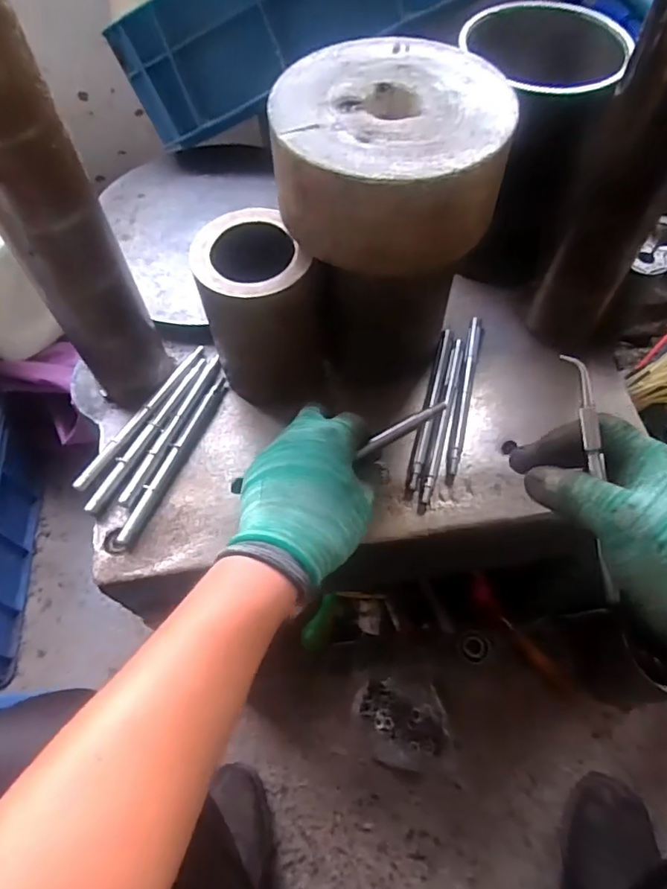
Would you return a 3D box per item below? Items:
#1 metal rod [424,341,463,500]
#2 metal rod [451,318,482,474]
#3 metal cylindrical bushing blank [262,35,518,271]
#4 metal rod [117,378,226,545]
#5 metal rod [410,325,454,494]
[{"bbox_3d":[0.095,-0.025,0.475,0.010,0.007,0.160,13,62,8],"label":"metal rod"},{"bbox_3d":[0.116,-0.049,0.489,0.011,0.009,0.161,12,62,7],"label":"metal rod"},{"bbox_3d":[0.035,-0.182,0.358,0.140,0.070,0.145,0,61,1],"label":"metal cylindrical bushing blank"},{"bbox_3d":[-0.131,0.010,0.461,0.012,0.012,0.161,19,63,11],"label":"metal rod"},{"bbox_3d":[0.086,-0.034,0.479,0.009,0.010,0.162,13,62,8],"label":"metal rod"}]

